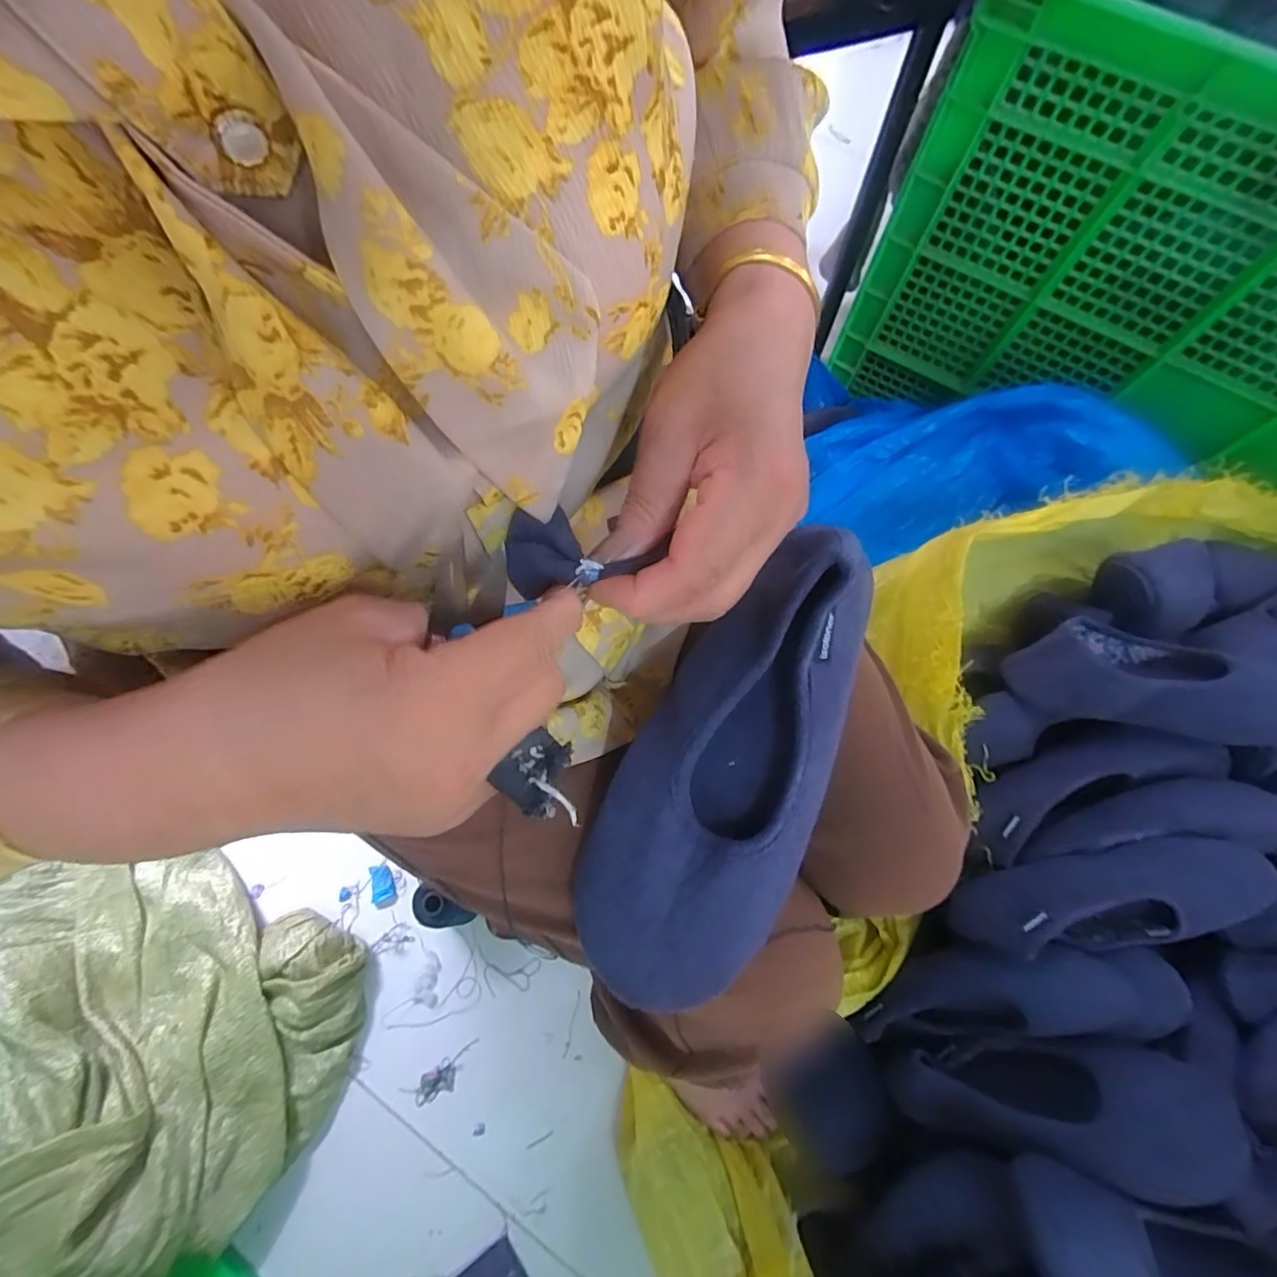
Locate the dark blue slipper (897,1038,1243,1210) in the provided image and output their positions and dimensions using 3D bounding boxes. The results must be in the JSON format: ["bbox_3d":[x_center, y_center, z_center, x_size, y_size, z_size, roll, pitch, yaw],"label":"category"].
[{"bbox_3d":[0.361,0.407,0.495,0.257,0.084,0.085,-12,70,26],"label":"dark blue slipper"}]

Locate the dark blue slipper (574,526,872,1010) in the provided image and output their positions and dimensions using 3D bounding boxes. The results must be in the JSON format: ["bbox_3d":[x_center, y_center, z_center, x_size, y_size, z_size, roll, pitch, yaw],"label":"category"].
[{"bbox_3d":[0.048,0.063,0.277,0.102,0.046,0.227,25,88,7],"label":"dark blue slipper"}]

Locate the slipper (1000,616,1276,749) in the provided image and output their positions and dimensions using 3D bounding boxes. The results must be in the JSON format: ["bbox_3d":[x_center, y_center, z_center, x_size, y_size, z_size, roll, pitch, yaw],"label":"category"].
[{"bbox_3d":[0.499,0.044,0.537,0.251,0.067,0.098,17,72,4],"label":"slipper"}]

